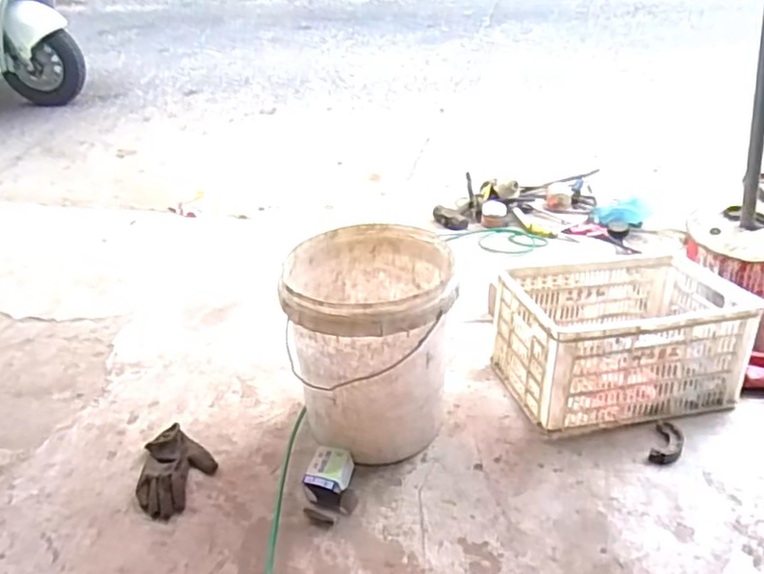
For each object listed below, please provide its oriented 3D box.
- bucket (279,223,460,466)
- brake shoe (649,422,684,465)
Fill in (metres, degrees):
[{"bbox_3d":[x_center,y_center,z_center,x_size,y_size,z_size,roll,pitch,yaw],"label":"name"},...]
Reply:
[{"bbox_3d":[-0.020,0.092,1.199,0.293,0.334,0.338,-2,37,0],"label":"bucket"},{"bbox_3d":[0.535,0.289,1.191,0.051,0.017,0.116,17,41,23],"label":"brake shoe"}]

